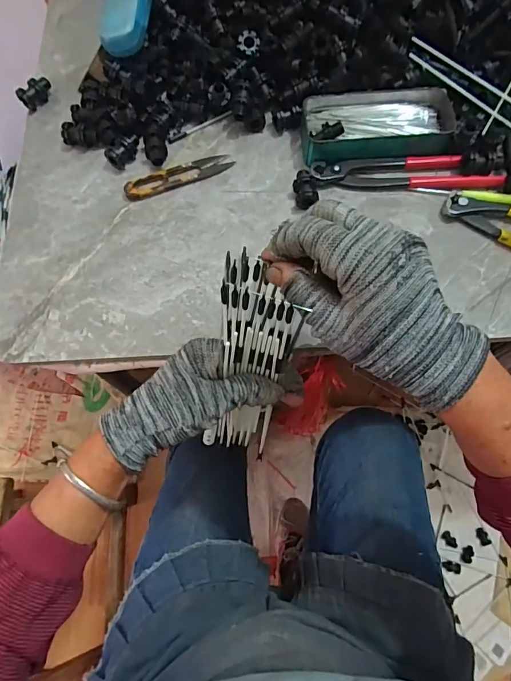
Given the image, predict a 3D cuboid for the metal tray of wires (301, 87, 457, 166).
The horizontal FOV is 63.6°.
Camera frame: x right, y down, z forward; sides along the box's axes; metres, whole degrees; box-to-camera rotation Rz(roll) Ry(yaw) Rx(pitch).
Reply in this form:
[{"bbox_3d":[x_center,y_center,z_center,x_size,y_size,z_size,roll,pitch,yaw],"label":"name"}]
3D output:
[{"bbox_3d":[0.129,-0.228,0.441,0.160,0.034,0.079,-8,68,-1],"label":"metal tray of wires"}]

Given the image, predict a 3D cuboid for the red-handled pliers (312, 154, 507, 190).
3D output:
[{"bbox_3d":[0.159,-0.177,0.429,0.193,0.018,0.040,-2,68,2],"label":"red-handled pliers"}]

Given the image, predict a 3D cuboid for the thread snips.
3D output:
[{"bbox_3d":[-0.082,-0.177,0.438,0.117,0.011,0.027,-25,69,-7],"label":"thread snips"}]

